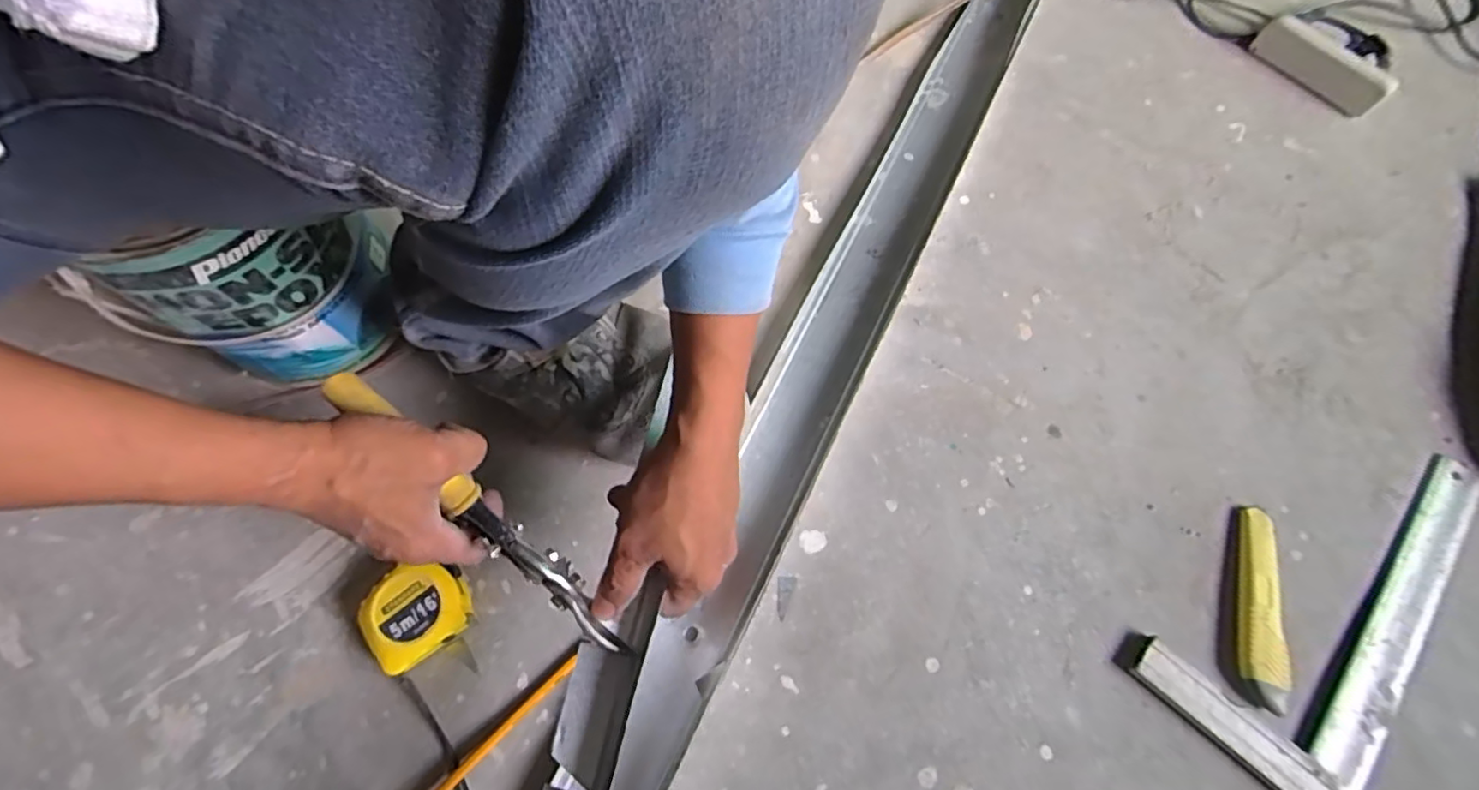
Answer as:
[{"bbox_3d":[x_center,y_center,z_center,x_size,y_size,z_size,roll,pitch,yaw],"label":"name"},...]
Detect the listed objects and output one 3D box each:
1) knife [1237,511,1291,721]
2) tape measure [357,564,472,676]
[{"bbox_3d":[0.413,0.166,0.496,0.030,0.016,0.155,14,69,3],"label":"knife"},{"bbox_3d":[-0.242,0.162,0.467,0.073,0.034,0.067,-35,74,-14],"label":"tape measure"}]

